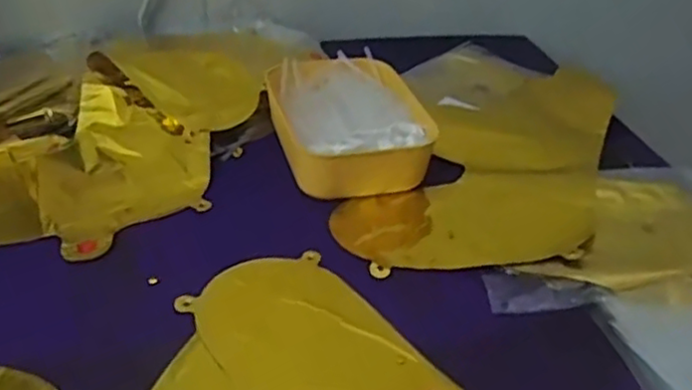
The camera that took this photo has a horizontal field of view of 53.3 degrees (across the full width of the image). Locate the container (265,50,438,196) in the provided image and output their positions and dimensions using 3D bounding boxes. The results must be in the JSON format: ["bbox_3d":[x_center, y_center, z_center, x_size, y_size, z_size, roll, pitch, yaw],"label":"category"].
[{"bbox_3d":[-0.002,-0.074,0.685,0.138,0.059,0.198,-8,37,-16],"label":"container"}]

